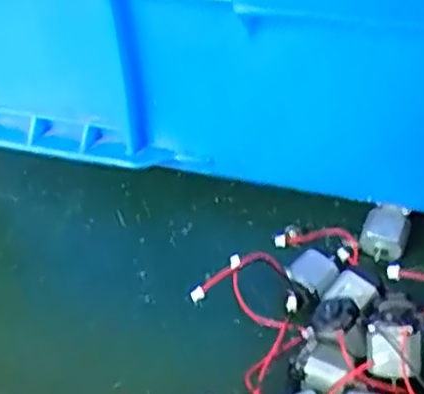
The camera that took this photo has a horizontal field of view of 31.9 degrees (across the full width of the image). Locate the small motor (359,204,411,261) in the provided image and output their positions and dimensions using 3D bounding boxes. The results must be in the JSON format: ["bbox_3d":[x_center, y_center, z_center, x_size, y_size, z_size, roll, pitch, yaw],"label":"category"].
[{"bbox_3d":[0.076,0.015,0.327,0.020,0.014,0.020,9,43,14],"label":"small motor"}]

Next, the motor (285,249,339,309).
[{"bbox_3d":[0.041,0.034,0.311,0.018,0.010,0.022,23,48,27],"label":"motor"}]

